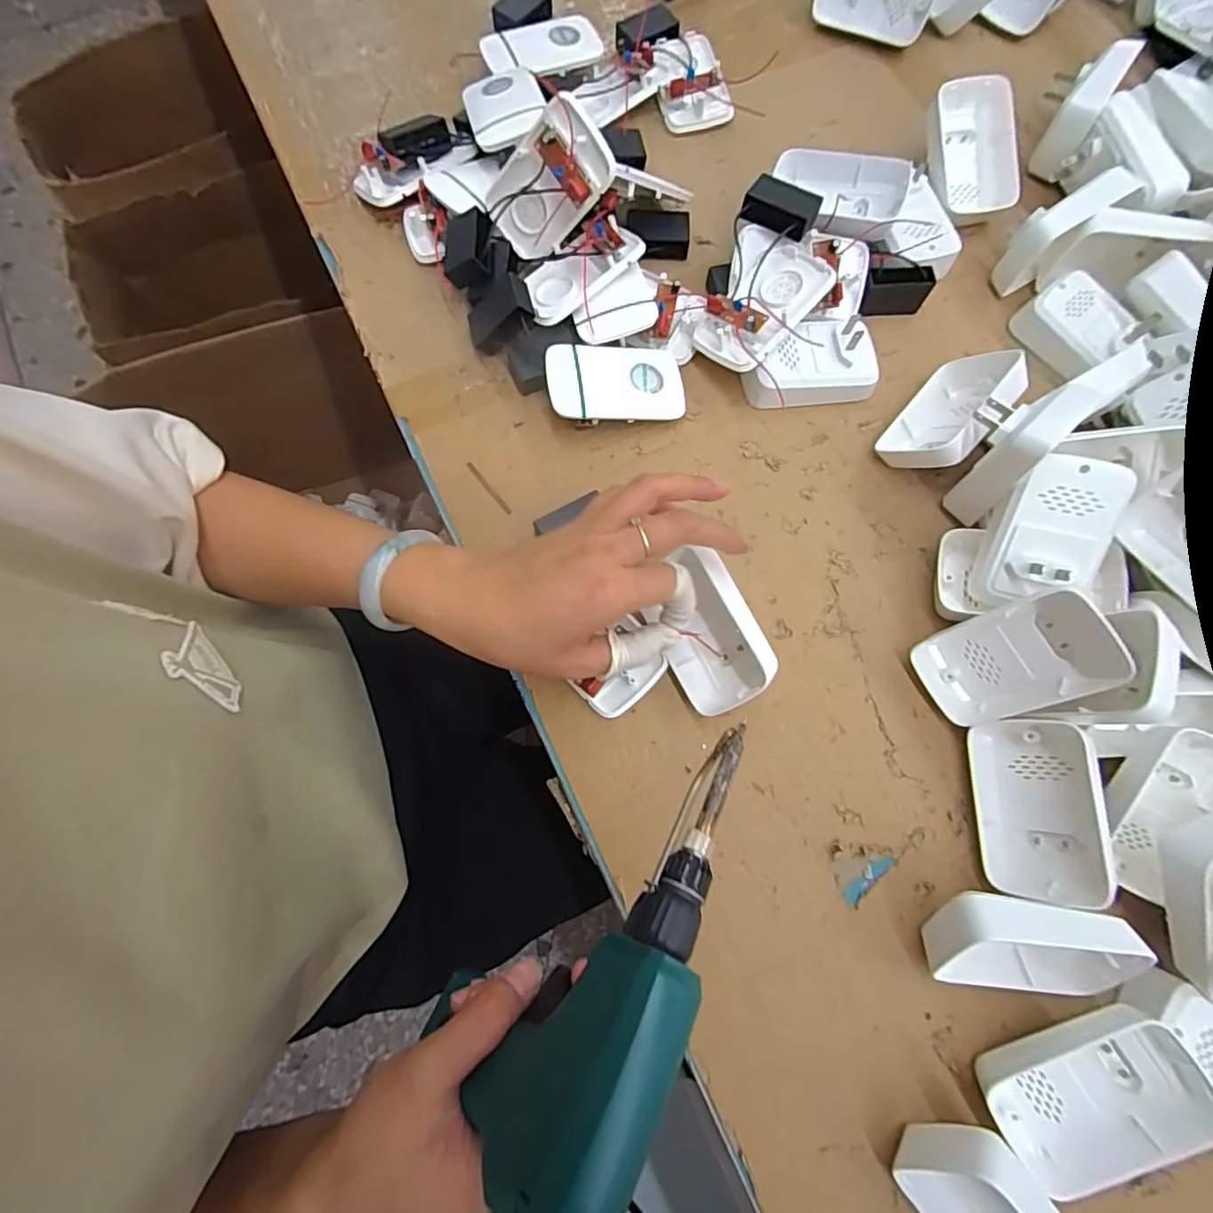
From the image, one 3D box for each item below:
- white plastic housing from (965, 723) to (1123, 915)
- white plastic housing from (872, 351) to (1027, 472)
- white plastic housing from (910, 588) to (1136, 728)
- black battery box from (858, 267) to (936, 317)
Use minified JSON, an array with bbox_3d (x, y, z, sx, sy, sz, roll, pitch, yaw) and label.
[{"bbox_3d":[0.248,0.117,0.320,0.059,0.027,0.094,-9,69,42],"label":"white plastic housing"},{"bbox_3d":[0.237,-0.129,0.378,0.101,0.062,0.031,-48,115,-11],"label":"white plastic housing"},{"bbox_3d":[0.235,0.031,0.324,0.023,0.093,0.059,-23,77,-46],"label":"white plastic housing"},{"bbox_3d":[0.214,-0.236,0.418,0.050,0.029,0.015,-3,76,-2],"label":"black battery box"}]

